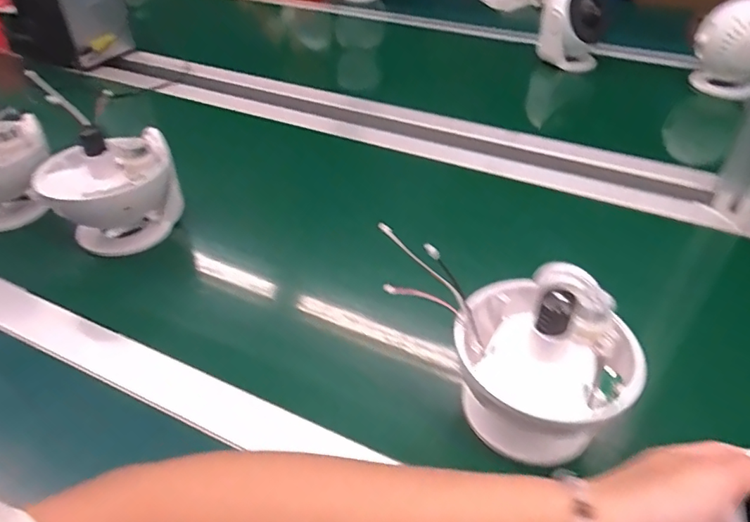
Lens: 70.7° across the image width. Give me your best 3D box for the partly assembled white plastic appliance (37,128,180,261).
[{"bbox_3d":[-0.261,-0.074,0.529,0.114,0.107,0.105,-20,45,-24],"label":"partly assembled white plastic appliance"}]

